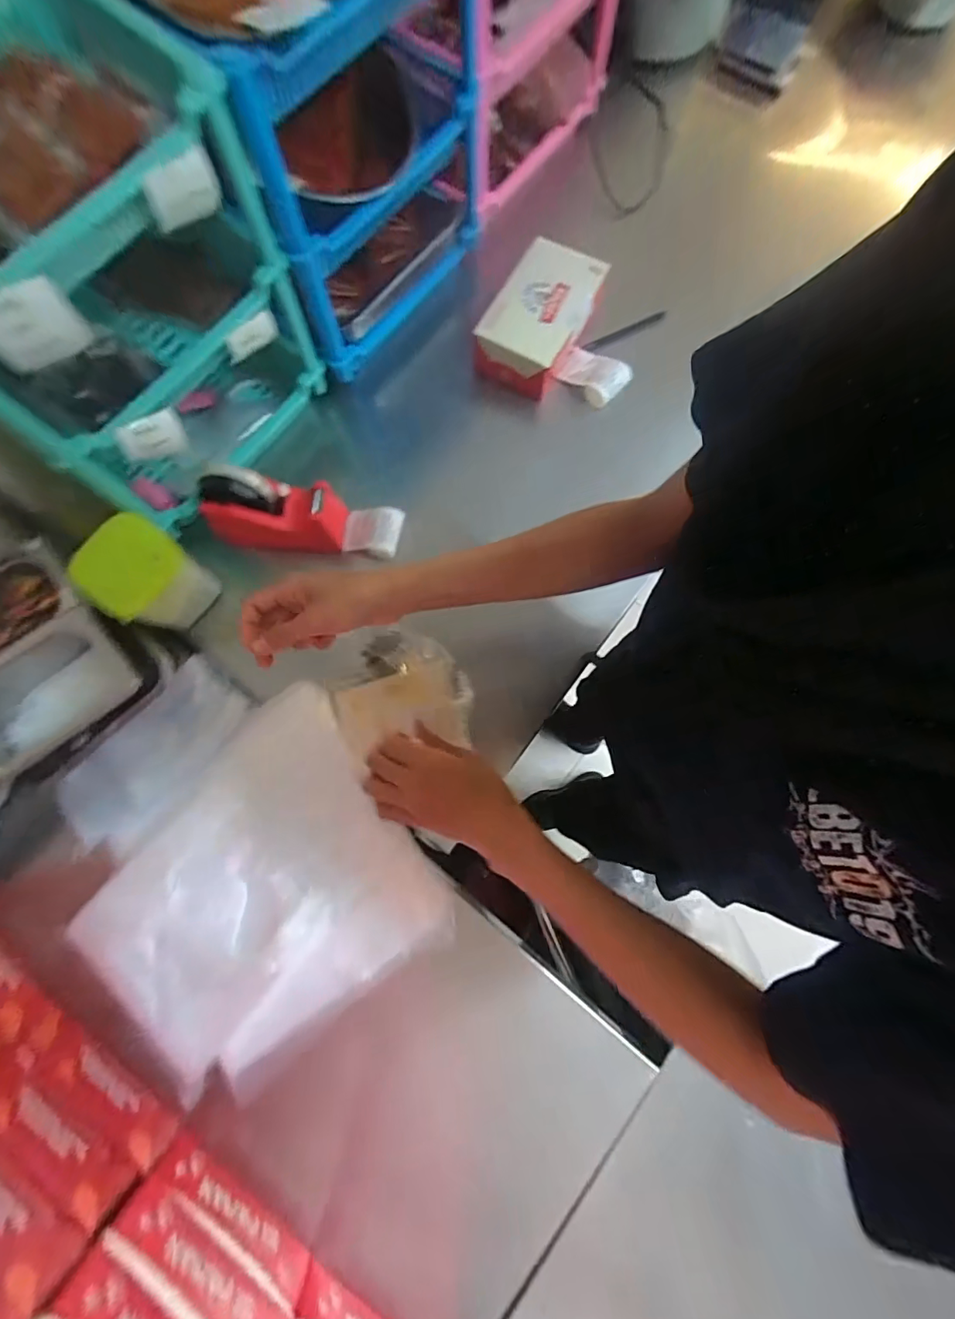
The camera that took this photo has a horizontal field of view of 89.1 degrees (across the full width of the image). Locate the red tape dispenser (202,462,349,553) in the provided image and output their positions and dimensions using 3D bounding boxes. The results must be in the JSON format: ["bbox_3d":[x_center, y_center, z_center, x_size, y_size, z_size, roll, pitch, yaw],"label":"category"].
[{"bbox_3d":[-0.240,-0.178,0.586,0.155,0.099,0.062,2,79,-1],"label":"red tape dispenser"}]

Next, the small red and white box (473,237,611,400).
[{"bbox_3d":[0.083,-0.452,0.641,0.117,0.068,0.180,26,80,4],"label":"small red and white box"}]

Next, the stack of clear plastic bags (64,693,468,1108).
[{"bbox_3d":[-0.238,0.237,0.510,0.315,0.066,0.306,-34,82,-7],"label":"stack of clear plastic bags"}]

